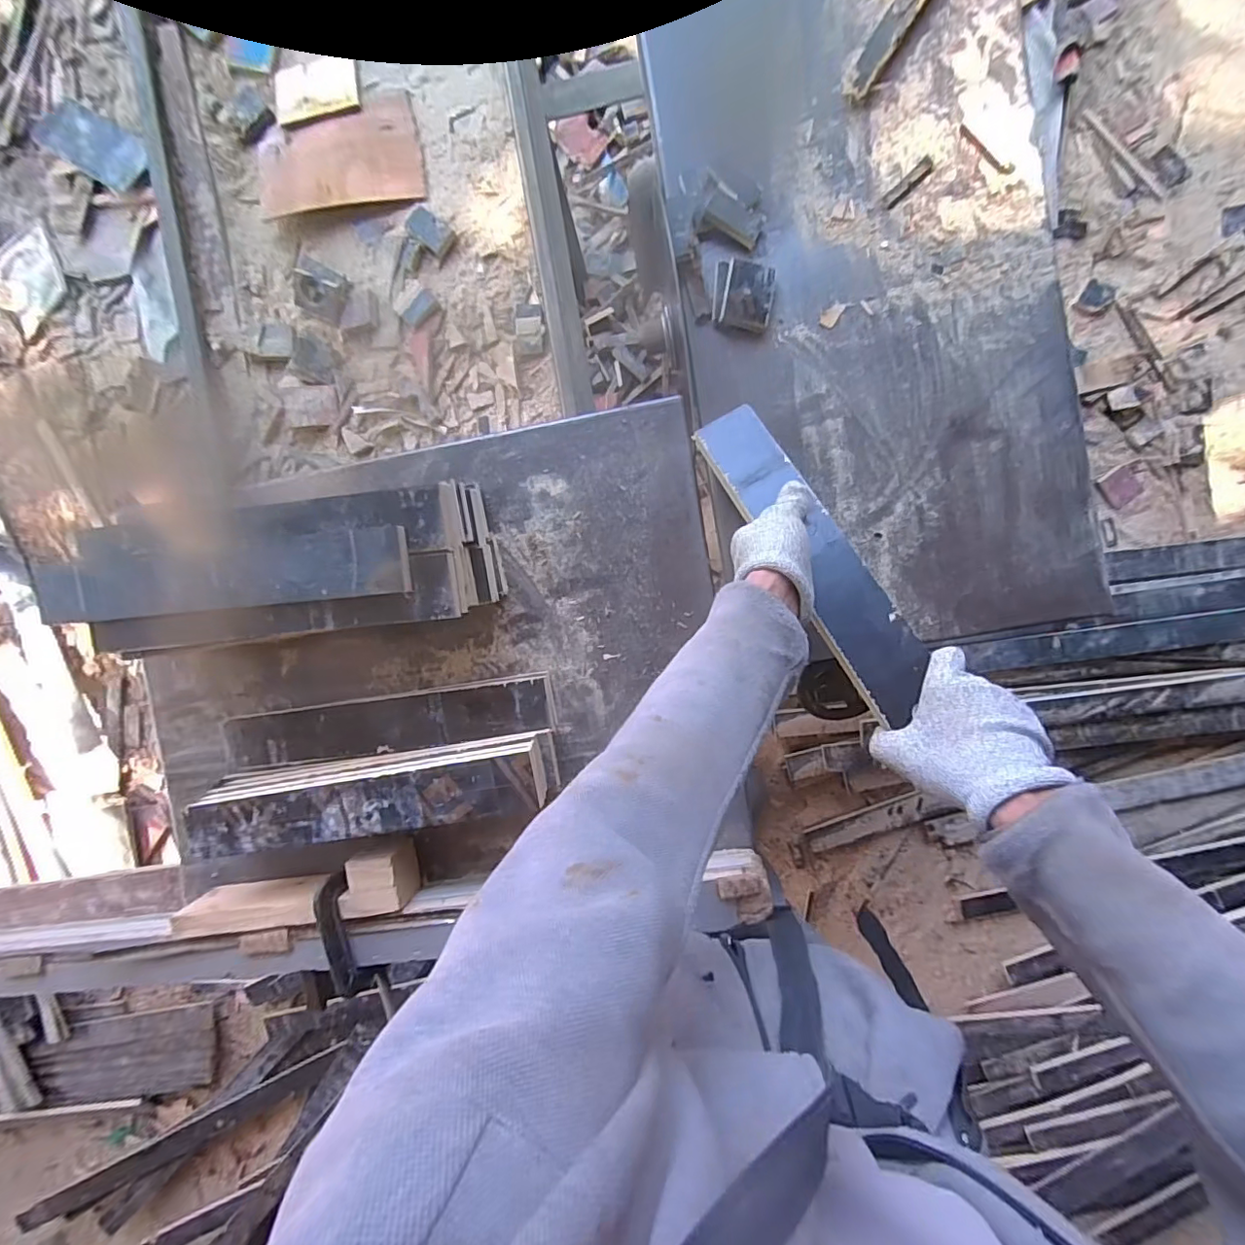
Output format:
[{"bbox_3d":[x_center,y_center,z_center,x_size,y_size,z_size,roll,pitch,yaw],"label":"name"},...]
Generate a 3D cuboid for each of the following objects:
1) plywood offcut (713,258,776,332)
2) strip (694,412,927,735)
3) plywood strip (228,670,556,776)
[{"bbox_3d":[0.129,-0.349,0.575,0.060,0.011,0.064,10,92,6],"label":"plywood offcut"},{"bbox_3d":[0.173,-0.071,0.504,0.066,0.018,0.333,-28,70,6],"label":"strip"},{"bbox_3d":[-0.271,0.116,0.631,0.393,0.025,0.065,-8,93,4],"label":"plywood strip"}]

